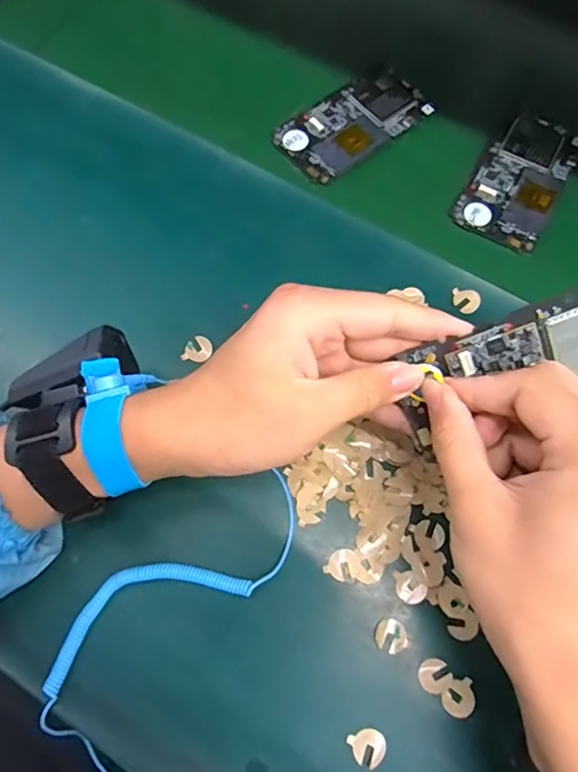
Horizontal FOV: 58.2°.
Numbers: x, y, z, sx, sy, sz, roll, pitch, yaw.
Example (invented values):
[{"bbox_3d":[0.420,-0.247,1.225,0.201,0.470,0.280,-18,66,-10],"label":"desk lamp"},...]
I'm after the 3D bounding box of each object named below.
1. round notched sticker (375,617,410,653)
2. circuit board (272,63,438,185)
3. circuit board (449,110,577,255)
[{"bbox_3d":[0.057,0.140,0.291,0.017,0.004,0.017,0,78,-2],"label":"round notched sticker"},{"bbox_3d":[0.053,-0.211,0.417,0.124,0.007,0.064,-33,70,-14],"label":"circuit board"},{"bbox_3d":[0.179,-0.162,0.398,0.063,0.004,0.123,28,69,12],"label":"circuit board"}]

